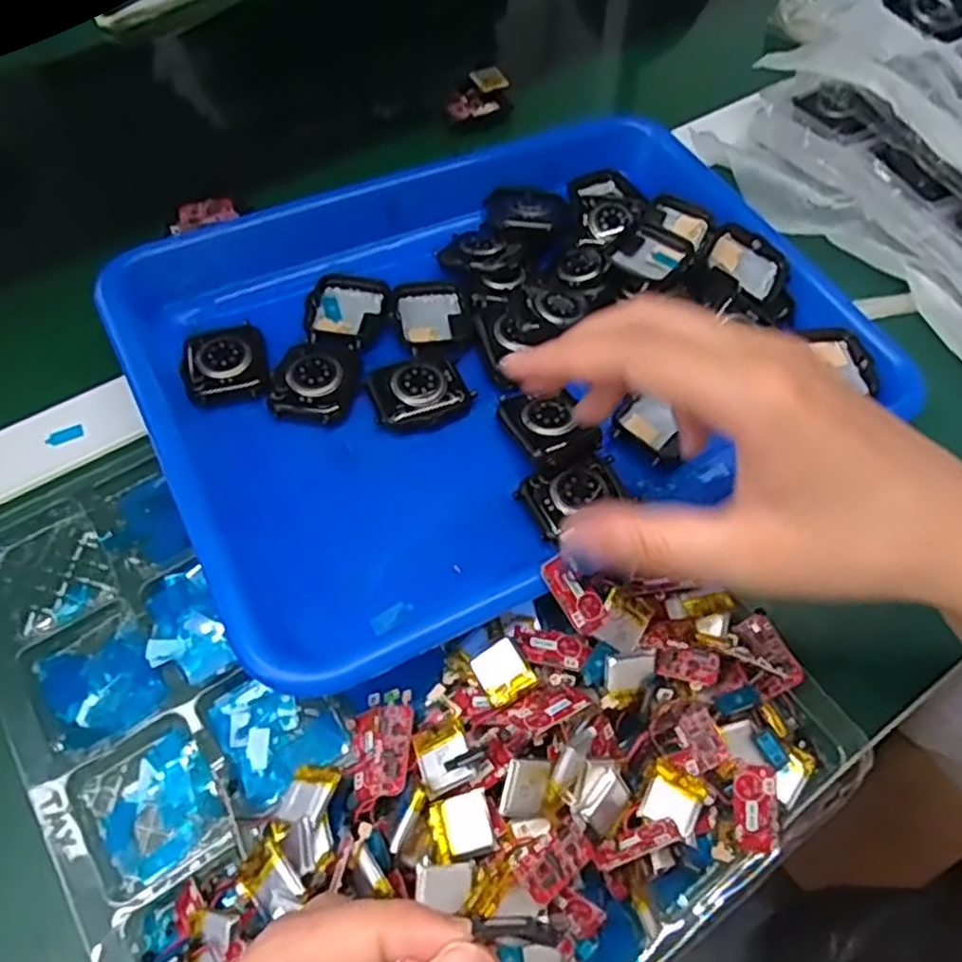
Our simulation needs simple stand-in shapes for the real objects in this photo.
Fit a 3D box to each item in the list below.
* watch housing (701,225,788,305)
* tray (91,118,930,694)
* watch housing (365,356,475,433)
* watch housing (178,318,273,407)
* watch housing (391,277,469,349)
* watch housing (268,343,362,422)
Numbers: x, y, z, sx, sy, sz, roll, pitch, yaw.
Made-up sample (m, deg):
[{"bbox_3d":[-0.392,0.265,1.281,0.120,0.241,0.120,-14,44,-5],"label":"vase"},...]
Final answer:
[{"bbox_3d":[0.136,-0.112,0.382,0.041,0.012,0.030,35,64,19],"label":"watch housing"},{"bbox_3d":[0.010,-0.072,0.358,0.322,0.041,0.252,-25,62,-16],"label":"tray"},{"bbox_3d":[-0.027,-0.040,0.338,0.044,0.009,0.035,-13,59,-9],"label":"watch housing"},{"bbox_3d":[-0.116,-0.054,0.342,0.037,0.010,0.043,-15,60,-10],"label":"watch housing"},{"bbox_3d":[-0.025,-0.082,0.369,0.035,0.007,0.044,-9,59,-7],"label":"watch housing"},{"bbox_3d":[-0.075,-0.045,0.339,0.035,0.009,0.042,3,58,0],"label":"watch housing"}]

